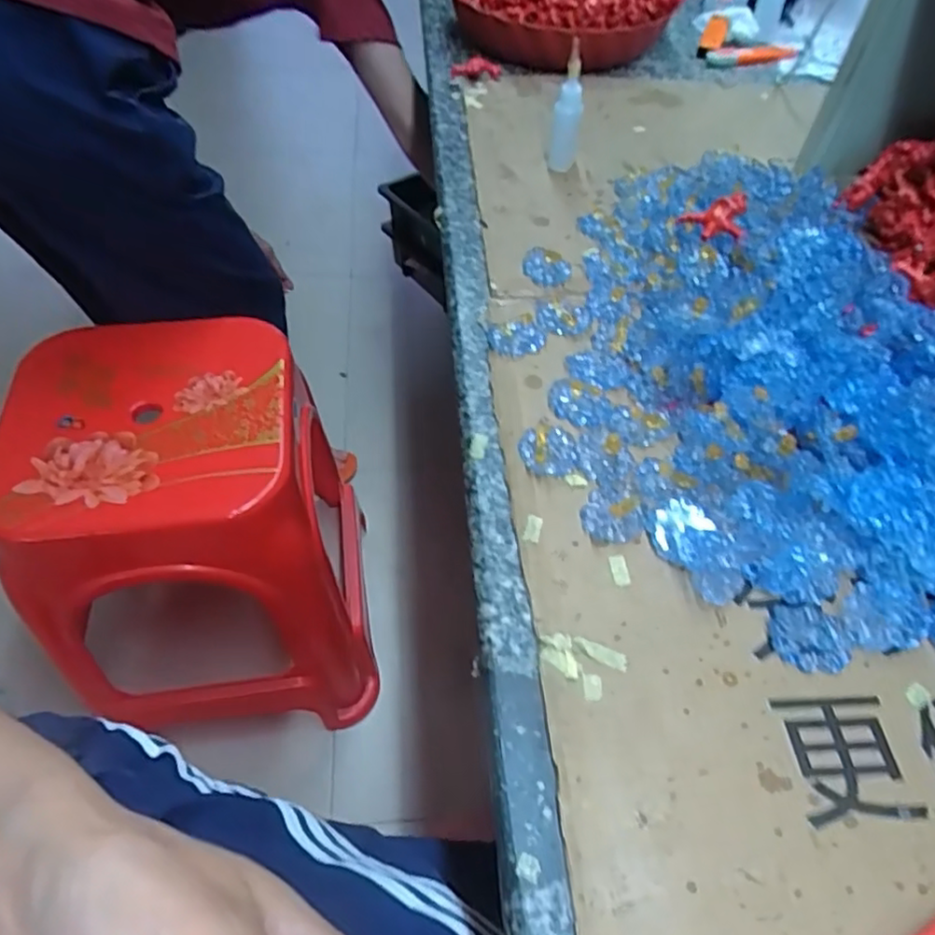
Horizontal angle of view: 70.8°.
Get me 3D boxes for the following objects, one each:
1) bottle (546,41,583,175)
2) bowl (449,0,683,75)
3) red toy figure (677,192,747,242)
[{"bbox_3d":[0.078,-0.275,0.509,0.022,0.088,0.020,8,52,2],"label":"bottle"},{"bbox_3d":[0.092,-0.482,0.686,0.231,0.081,0.187,12,52,5],"label":"bowl"},{"bbox_3d":[0.168,-0.171,0.448,0.041,0.028,0.021,10,52,3],"label":"red toy figure"}]

